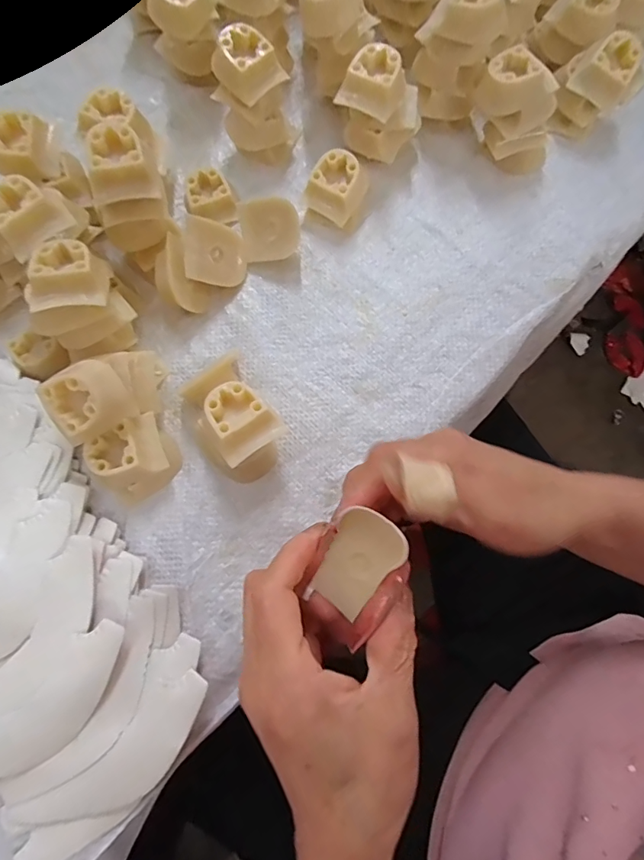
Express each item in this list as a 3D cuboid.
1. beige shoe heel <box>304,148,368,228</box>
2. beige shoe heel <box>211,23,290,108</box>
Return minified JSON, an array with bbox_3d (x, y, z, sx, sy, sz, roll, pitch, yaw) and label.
[{"bbox_3d":[0.010,-0.168,0.312,0.036,0.035,0.035,29,78,7],"label":"beige shoe heel"},{"bbox_3d":[-0.050,-0.243,0.295,0.036,0.027,0.038,42,80,9],"label":"beige shoe heel"}]

